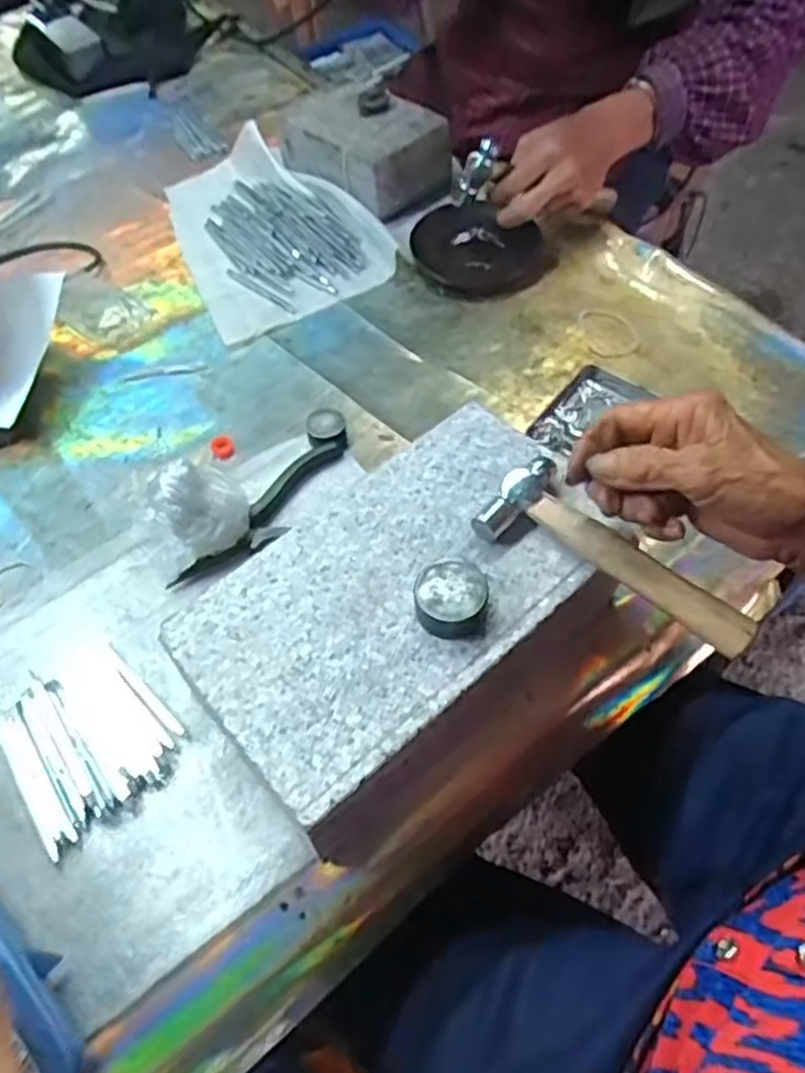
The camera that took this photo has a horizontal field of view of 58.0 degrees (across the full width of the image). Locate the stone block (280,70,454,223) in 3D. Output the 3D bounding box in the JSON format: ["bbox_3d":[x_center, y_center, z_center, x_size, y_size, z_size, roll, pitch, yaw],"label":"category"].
[{"bbox_3d":[-0.040,-0.413,0.761,0.117,0.071,0.167,-40,61,-21],"label":"stone block"}]

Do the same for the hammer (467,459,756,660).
[{"bbox_3d":[0.115,0.008,0.386,0.148,0.017,0.056,33,65,23],"label":"hammer"}]

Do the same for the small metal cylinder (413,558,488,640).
[{"bbox_3d":[0.025,0.033,0.381,0.036,0.022,0.039,6,57,8],"label":"small metal cylinder"}]

